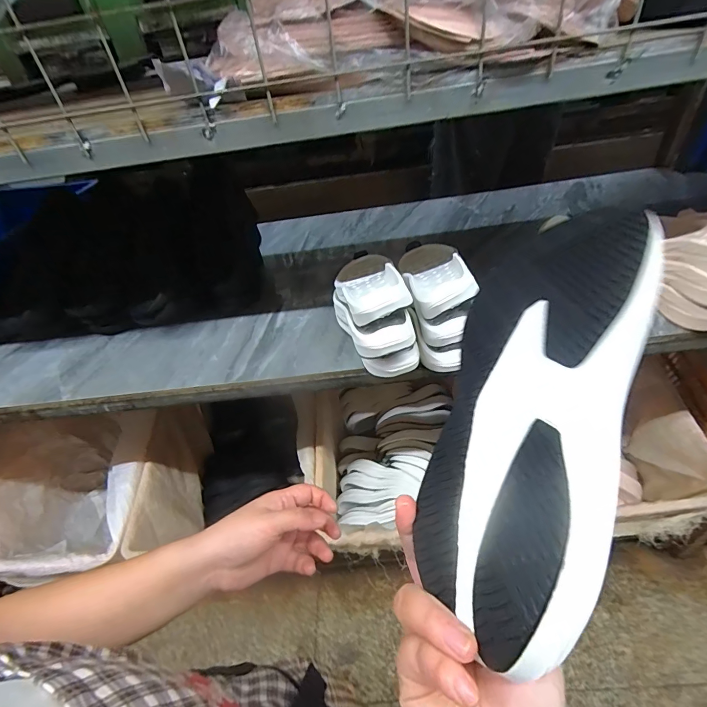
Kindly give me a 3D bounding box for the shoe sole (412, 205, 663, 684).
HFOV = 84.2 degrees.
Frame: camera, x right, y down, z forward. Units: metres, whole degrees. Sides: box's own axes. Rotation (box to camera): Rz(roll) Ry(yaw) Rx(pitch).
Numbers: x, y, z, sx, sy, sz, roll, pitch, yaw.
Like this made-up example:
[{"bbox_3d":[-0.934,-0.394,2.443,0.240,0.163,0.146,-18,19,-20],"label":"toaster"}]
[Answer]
[{"bbox_3d":[0.109,0.024,0.227,0.100,0.039,0.253,-9,50,53],"label":"shoe sole"}]

